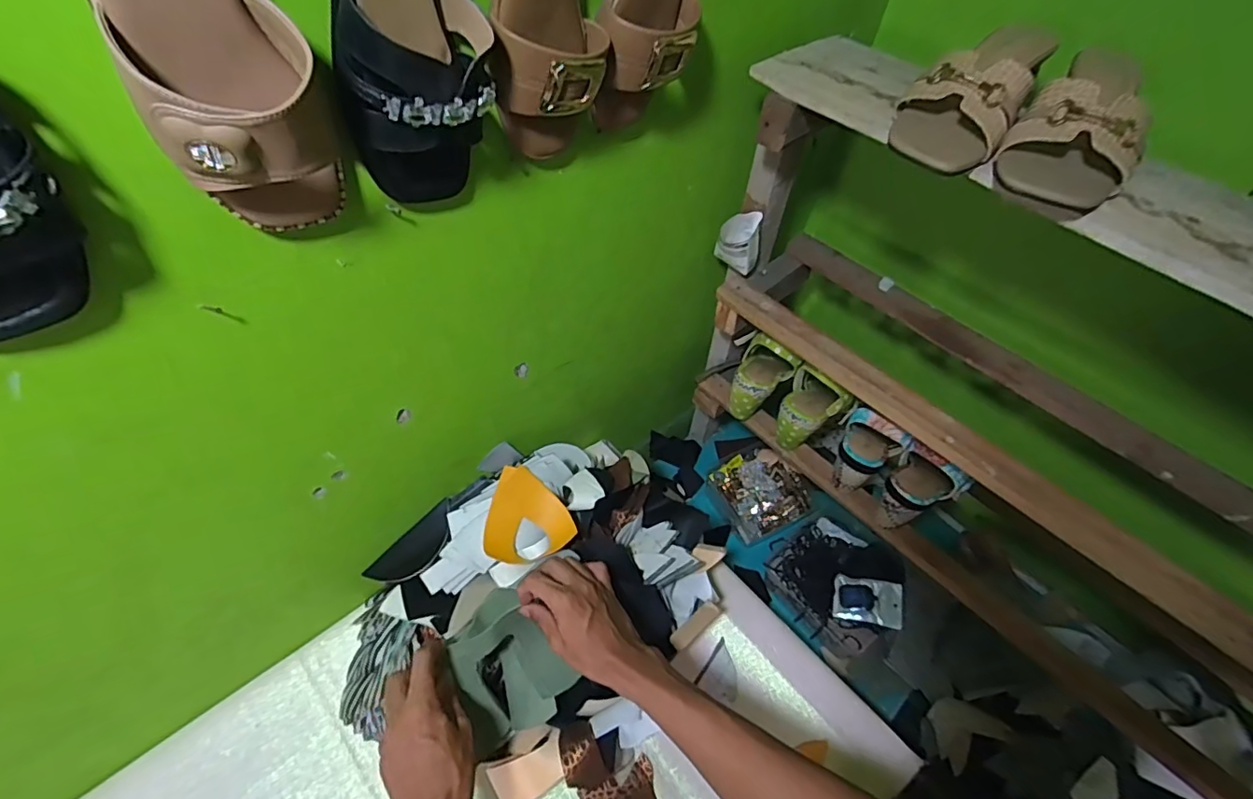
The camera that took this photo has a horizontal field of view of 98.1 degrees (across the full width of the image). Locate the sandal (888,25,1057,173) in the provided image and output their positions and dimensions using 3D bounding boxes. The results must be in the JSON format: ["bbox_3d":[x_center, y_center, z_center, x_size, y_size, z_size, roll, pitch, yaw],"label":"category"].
[{"bbox_3d":[0.307,-0.272,0.477,0.098,0.067,0.197,30,54,19],"label":"sandal"}]

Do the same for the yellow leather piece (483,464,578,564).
[{"bbox_3d":[-0.126,0.139,0.666,0.104,0.051,0.107,3,51,-3],"label":"yellow leather piece"}]

